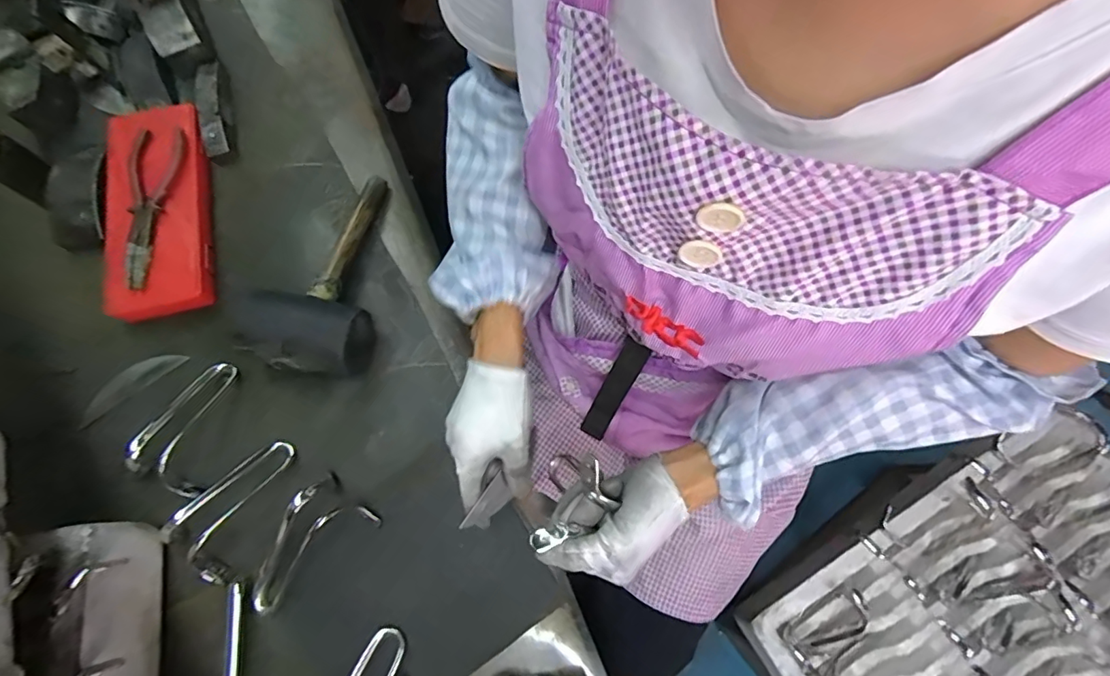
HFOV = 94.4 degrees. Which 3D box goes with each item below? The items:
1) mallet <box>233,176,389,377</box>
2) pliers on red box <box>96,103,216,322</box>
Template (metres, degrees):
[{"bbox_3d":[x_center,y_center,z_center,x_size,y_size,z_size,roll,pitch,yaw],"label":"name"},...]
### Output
[{"bbox_3d":[-0.234,-0.071,0.540,0.124,0.058,0.232,7,57,3],"label":"mallet"},{"bbox_3d":[-0.447,-0.149,0.568,0.110,0.033,0.258,-15,72,-4],"label":"pliers on red box"}]

